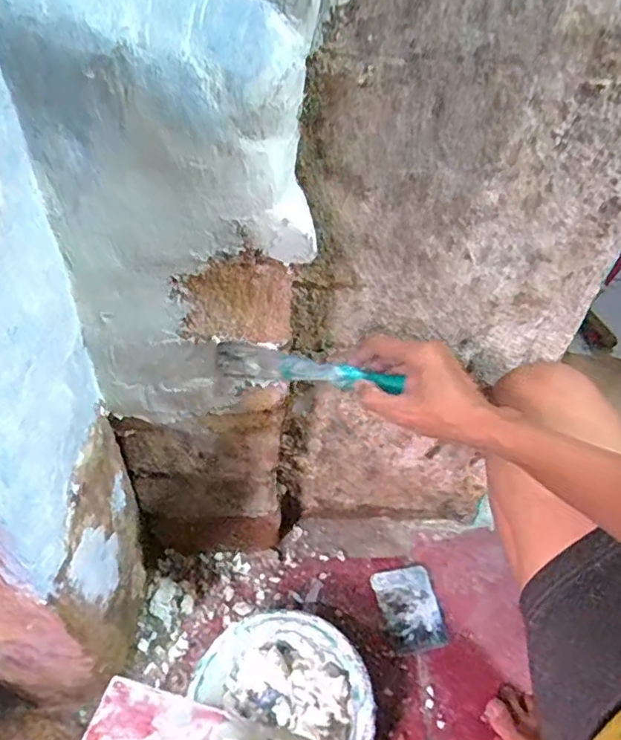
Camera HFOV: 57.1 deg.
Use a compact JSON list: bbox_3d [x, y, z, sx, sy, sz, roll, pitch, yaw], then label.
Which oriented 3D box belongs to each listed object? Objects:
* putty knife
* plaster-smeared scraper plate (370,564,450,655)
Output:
[{"bbox_3d":[-0.002,0.001,0.505,0.160,0.046,0.014,9,47,7],"label":"putty knife"},{"bbox_3d":[0.130,0.312,0.748,0.075,0.012,0.104,-8,48,-12],"label":"plaster-smeared scraper plate"}]

